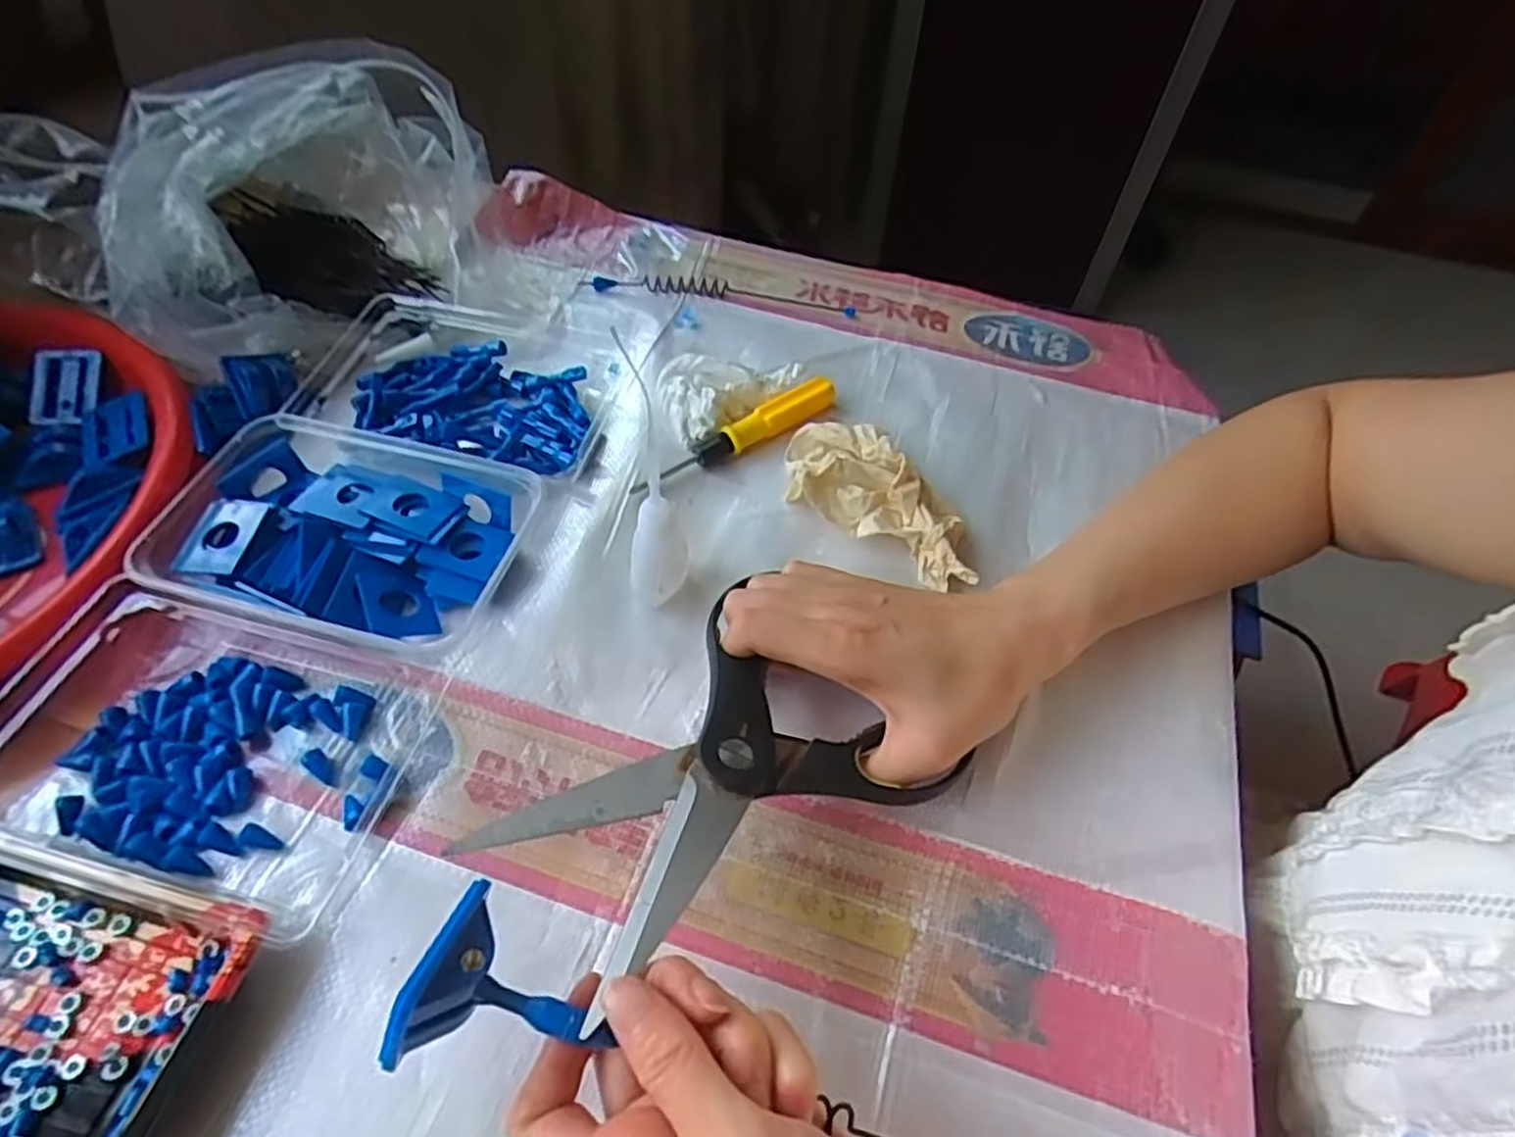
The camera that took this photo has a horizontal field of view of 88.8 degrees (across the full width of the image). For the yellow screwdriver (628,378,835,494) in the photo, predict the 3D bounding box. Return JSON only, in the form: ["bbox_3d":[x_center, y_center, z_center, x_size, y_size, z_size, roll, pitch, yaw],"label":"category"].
[{"bbox_3d":[-0.011,-0.077,0.453,0.140,0.018,0.020,-32,62,-24],"label":"yellow screwdriver"}]

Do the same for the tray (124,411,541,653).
[{"bbox_3d":[-0.204,-0.015,0.385,0.157,0.033,0.111,14,54,7],"label":"tray"}]

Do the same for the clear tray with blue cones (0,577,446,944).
[{"bbox_3d":[-0.242,0.070,0.326,0.175,0.031,0.118,12,54,5],"label":"clear tray with blue cones"}]

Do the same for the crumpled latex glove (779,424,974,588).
[{"bbox_3d":[0.063,-0.036,0.422,0.066,0.029,0.128,-28,60,-22],"label":"crumpled latex glove"}]

